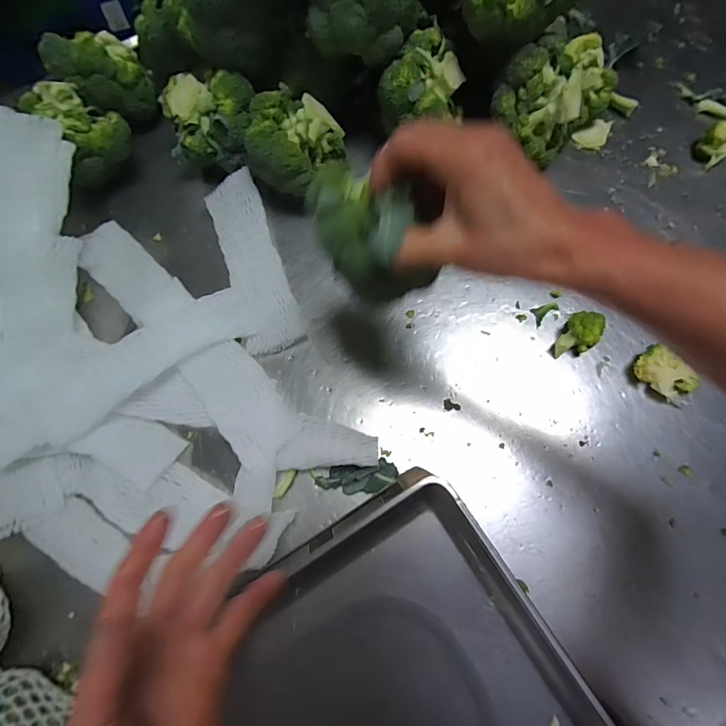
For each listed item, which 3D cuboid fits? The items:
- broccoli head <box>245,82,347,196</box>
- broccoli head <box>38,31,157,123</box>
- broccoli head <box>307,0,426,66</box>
[{"bbox_3d":[-0.085,-0.258,0.506,0.091,0.094,0.095,-1,75,3],"label":"broccoli head"},{"bbox_3d":[-0.333,-0.368,0.544,0.099,0.084,0.080,-38,76,-7],"label":"broccoli head"},{"bbox_3d":[0.006,-0.388,0.447,0.106,0.086,0.091,22,77,9],"label":"broccoli head"}]

